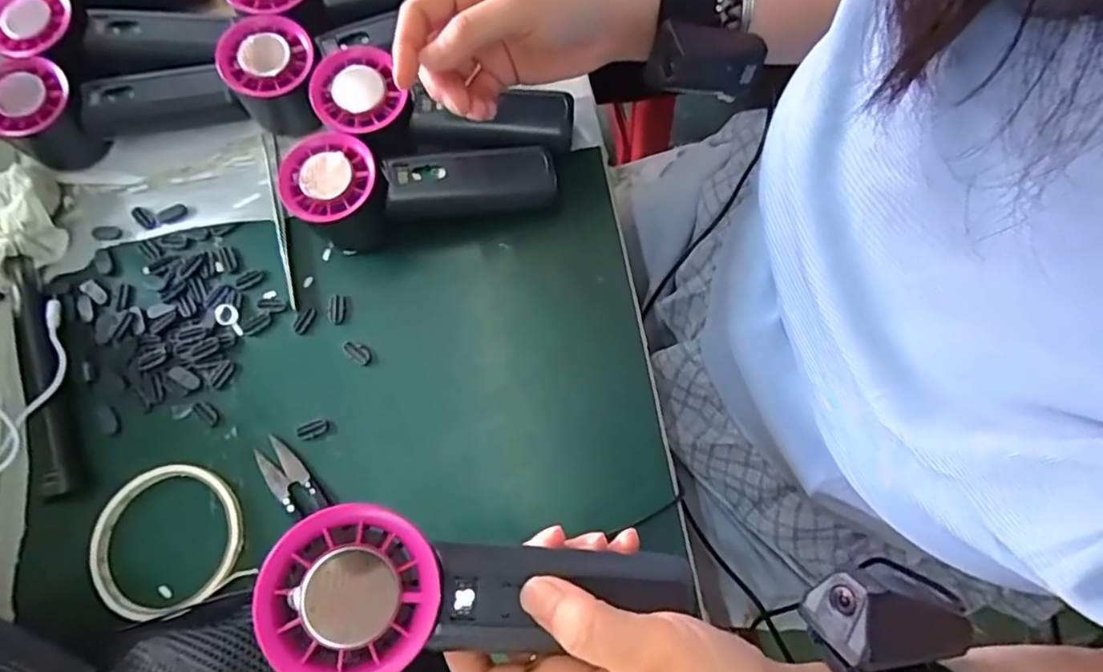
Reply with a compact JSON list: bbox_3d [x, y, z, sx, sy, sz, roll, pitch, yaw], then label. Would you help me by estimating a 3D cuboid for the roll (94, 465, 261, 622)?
[{"bbox_3d":[-0.226,0.118,0.368,0.090,0.008,0.082,-2,74,6],"label":"roll"}]

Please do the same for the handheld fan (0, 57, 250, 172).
[{"bbox_3d":[-0.289,-0.159,0.426,0.148,0.052,0.053,-16,75,-1],"label":"handheld fan"}]

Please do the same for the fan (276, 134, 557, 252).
[{"bbox_3d":[-0.079,-0.097,0.395,0.157,0.055,0.059,-15,75,-1],"label":"fan"}]

